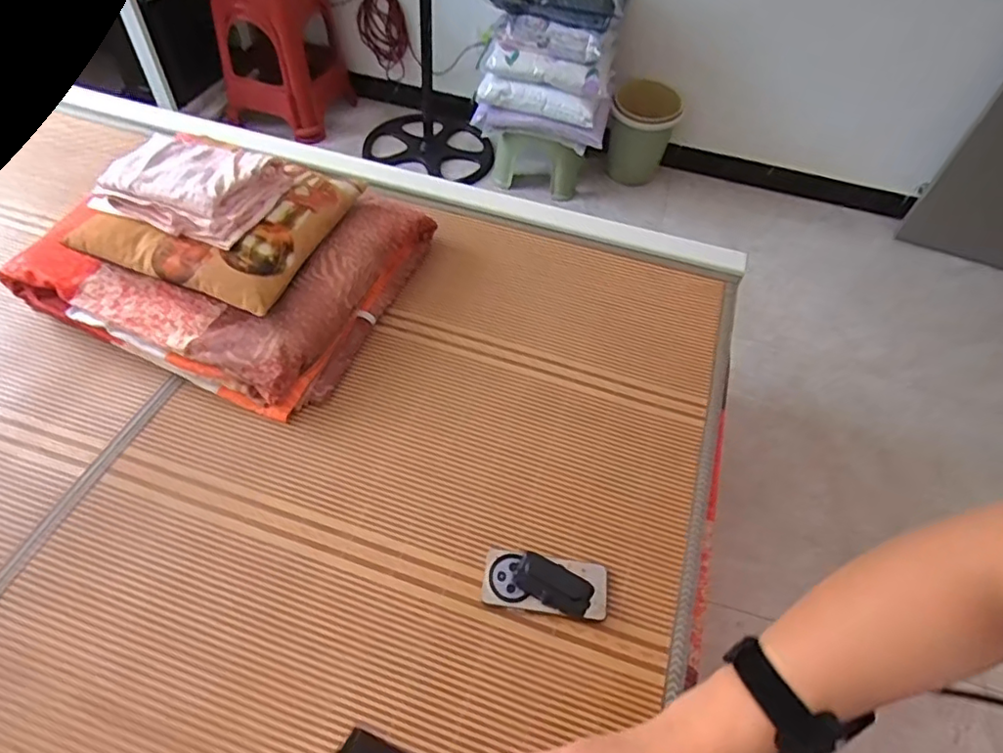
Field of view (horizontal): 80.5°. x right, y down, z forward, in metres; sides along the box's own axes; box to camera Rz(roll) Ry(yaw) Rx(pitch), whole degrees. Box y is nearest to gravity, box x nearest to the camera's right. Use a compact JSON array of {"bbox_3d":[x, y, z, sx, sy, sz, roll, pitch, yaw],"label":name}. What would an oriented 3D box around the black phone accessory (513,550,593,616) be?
[{"bbox_3d":[0.070,0.278,0.795,0.104,0.034,0.052,18,52,9],"label":"black phone accessory"}]

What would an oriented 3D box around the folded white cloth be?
[{"bbox_3d":[-0.544,-0.362,1.071,0.263,0.067,0.264,17,52,8],"label":"folded white cloth"}]

